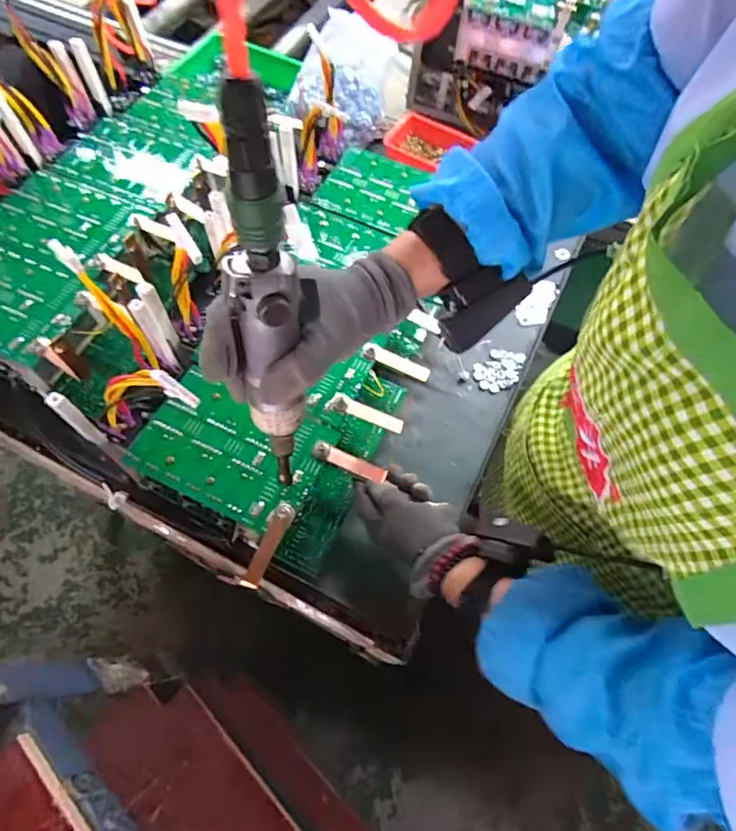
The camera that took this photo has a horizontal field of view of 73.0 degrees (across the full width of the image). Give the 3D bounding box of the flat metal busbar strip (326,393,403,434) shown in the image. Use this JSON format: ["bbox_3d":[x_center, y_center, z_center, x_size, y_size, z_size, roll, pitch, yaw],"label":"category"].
[{"bbox_3d":[-0.003,-0.002,0.521,0.081,0.009,0.019,19,64,8],"label":"flat metal busbar strip"}]

